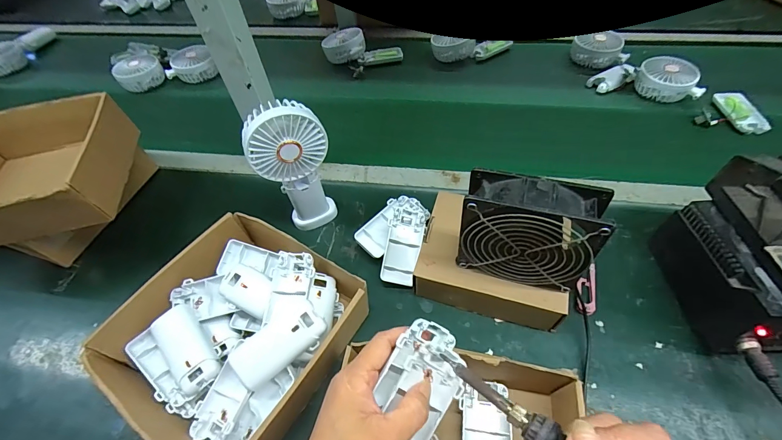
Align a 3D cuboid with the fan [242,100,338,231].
[{"bbox_3d":[-0.113,-0.054,0.433,0.086,0.189,0.036,-25,58,-13],"label":"fan"}]

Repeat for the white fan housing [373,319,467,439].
[{"bbox_3d":[0.019,0.135,0.276,0.057,0.018,0.105,32,78,-12],"label":"white fan housing"}]

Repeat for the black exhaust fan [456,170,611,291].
[{"bbox_3d":[0.130,0.014,0.341,0.118,0.113,0.042,14,58,13],"label":"black exhaust fan"}]

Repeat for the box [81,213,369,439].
[{"bbox_3d":[-0.160,0.123,0.379,0.215,0.075,0.219,26,61,19],"label":"box"}]

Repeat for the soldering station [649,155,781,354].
[{"bbox_3d":[0.377,0.032,0.355,0.110,0.159,0.171,-3,56,2],"label":"soldering station"}]

